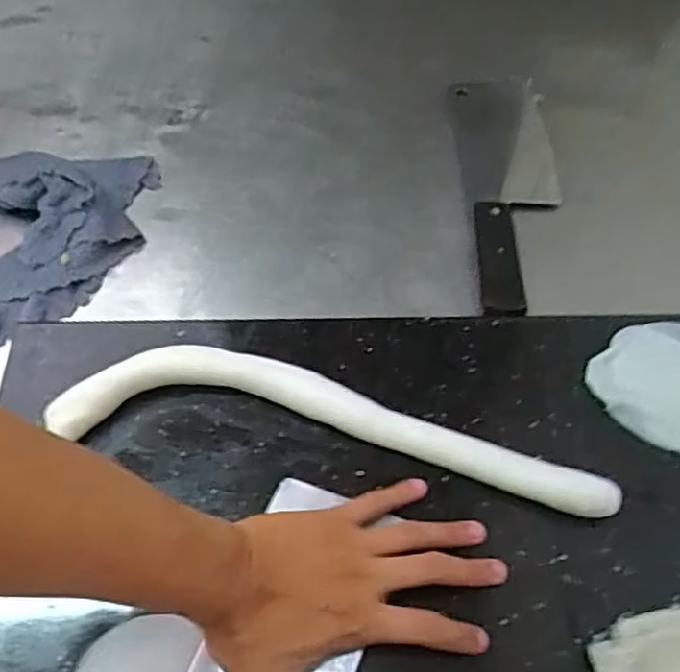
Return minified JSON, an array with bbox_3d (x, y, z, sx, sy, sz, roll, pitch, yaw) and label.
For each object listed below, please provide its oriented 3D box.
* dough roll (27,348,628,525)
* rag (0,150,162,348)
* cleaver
[{"bbox_3d":[-0.003,0.059,0.487,0.371,0.023,0.071,9,58,2],"label":"dough roll"},{"bbox_3d":[-0.271,-0.103,0.587,0.191,0.041,0.207,26,59,12],"label":"rag"},{"bbox_3d":[0.159,-0.142,0.647,0.089,0.014,0.305,2,58,-3],"label":"cleaver"}]

